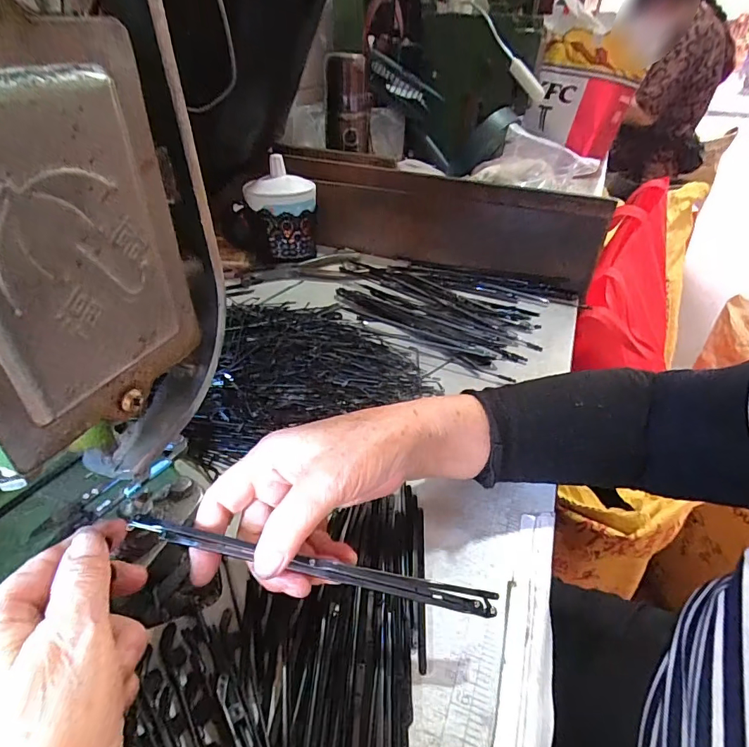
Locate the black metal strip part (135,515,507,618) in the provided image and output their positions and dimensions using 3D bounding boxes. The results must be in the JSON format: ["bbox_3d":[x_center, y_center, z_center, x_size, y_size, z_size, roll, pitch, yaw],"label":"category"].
[{"bbox_3d":[-0.029,0.097,0.228,0.186,0.005,0.011,14,39,-2],"label":"black metal strip part"}]

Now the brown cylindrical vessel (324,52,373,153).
[{"bbox_3d":[-0.038,-0.381,0.638,0.064,0.118,0.061,0,38,-4],"label":"brown cylindrical vessel"}]

